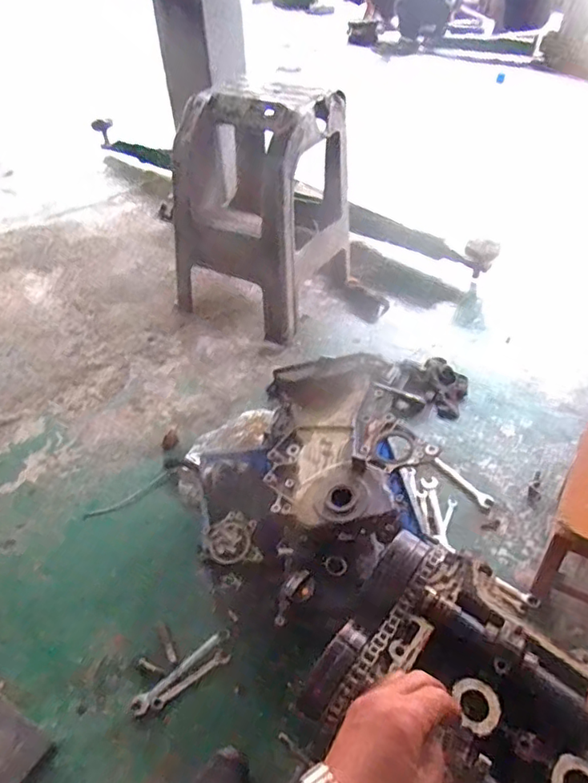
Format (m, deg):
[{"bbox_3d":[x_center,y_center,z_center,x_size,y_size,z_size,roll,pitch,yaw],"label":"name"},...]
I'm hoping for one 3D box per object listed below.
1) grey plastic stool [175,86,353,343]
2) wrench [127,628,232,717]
[{"bbox_3d":[-0.099,-0.532,1.655,0.401,0.607,0.427,20,48,22],"label":"grey plastic stool"},{"bbox_3d":[-0.208,0.508,1.017,0.207,0.015,0.030,-33,51,-28],"label":"wrench"}]

